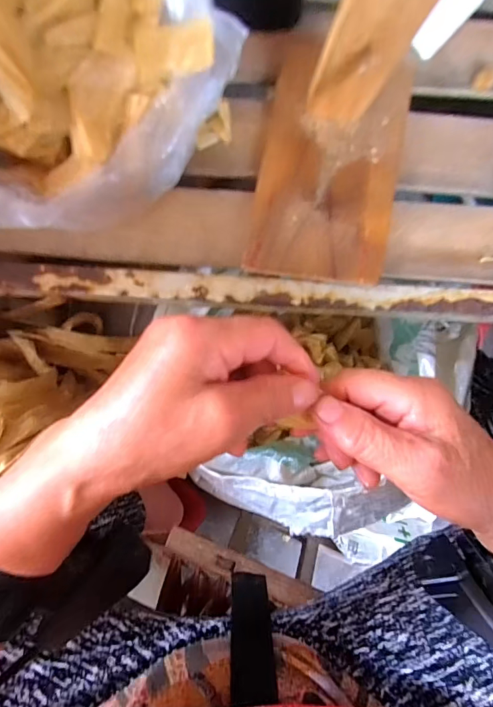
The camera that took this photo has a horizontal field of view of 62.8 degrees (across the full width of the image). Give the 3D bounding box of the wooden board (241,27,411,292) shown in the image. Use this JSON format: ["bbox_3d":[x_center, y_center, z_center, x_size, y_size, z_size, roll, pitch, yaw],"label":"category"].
[{"bbox_3d":[0.064,-0.144,0.305,0.100,0.017,0.177,9,86,2],"label":"wooden board"}]

